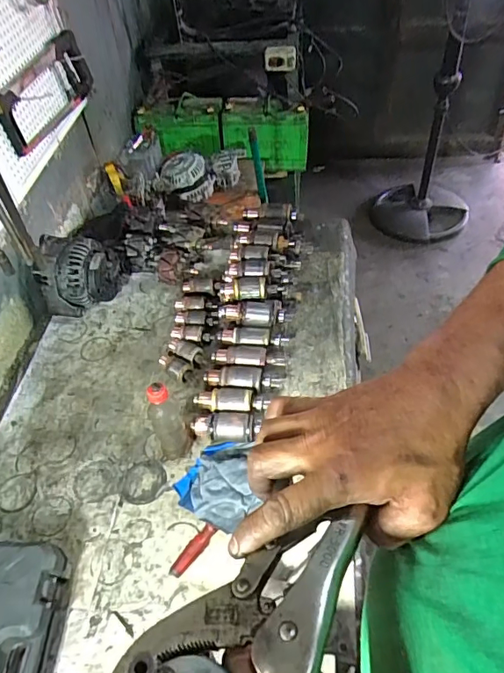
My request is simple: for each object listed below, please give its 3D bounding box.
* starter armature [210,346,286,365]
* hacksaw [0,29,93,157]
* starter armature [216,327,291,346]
[{"bbox_3d":[-0.009,0.049,1.012,0.153,0.035,0.051,2,49,7],"label":"starter armature"},{"bbox_3d":[-0.463,-0.555,1.118,0.047,0.154,0.409,2,49,7],"label":"hacksaw"},{"bbox_3d":[-0.001,0.008,1.045,0.150,0.046,0.042,3,49,8],"label":"starter armature"}]

